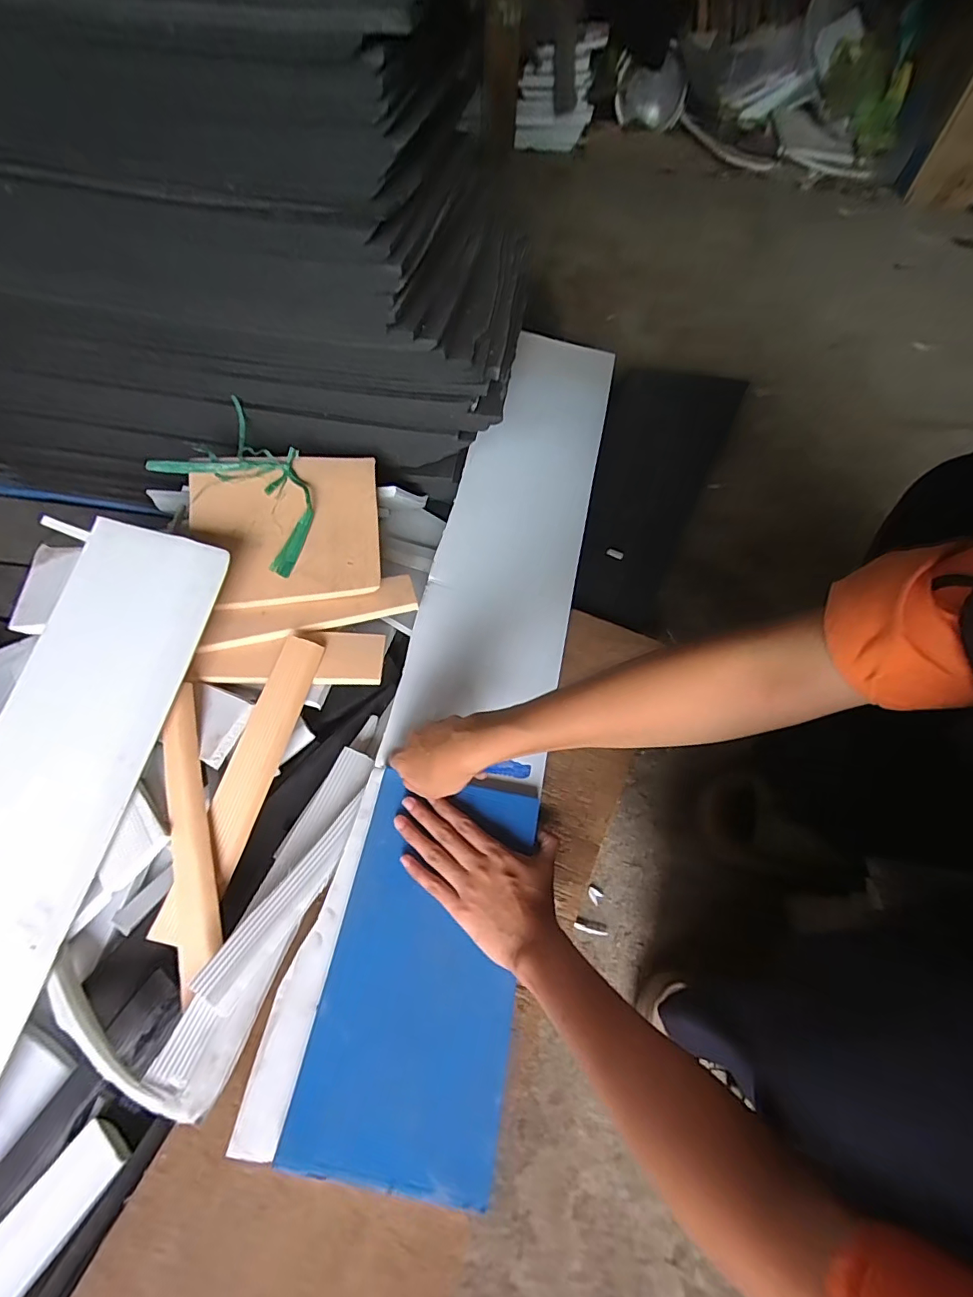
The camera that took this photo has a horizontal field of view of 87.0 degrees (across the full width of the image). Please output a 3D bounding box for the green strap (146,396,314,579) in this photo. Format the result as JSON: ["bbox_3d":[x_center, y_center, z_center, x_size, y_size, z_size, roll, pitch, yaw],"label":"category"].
[{"bbox_3d":[-0.251,-0.174,0.568,0.192,0.041,0.118,40,73,6],"label":"green strap"}]

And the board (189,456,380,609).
[{"bbox_3d":[-0.213,-0.126,0.551,0.190,0.015,0.160,-8,77,-8],"label":"board"}]

